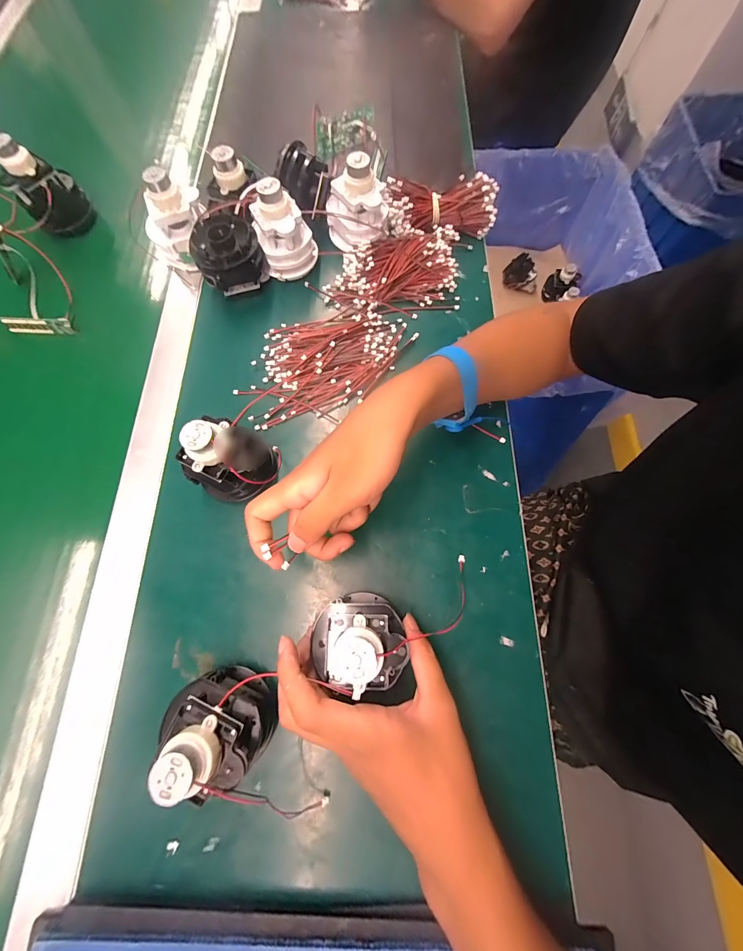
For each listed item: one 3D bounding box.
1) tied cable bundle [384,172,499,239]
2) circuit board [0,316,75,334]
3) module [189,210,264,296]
[{"bbox_3d":[0.080,-0.318,0.389,0.130,0.046,0.055,-3,73,0],"label":"tied cable bundle"},{"bbox_3d":[-0.380,-0.171,0.372,0.079,0.006,0.016,3,116,2],"label":"circuit board"},{"bbox_3d":[-0.154,-0.240,0.364,0.063,0.063,0.070,-6,73,-1],"label":"module"}]

